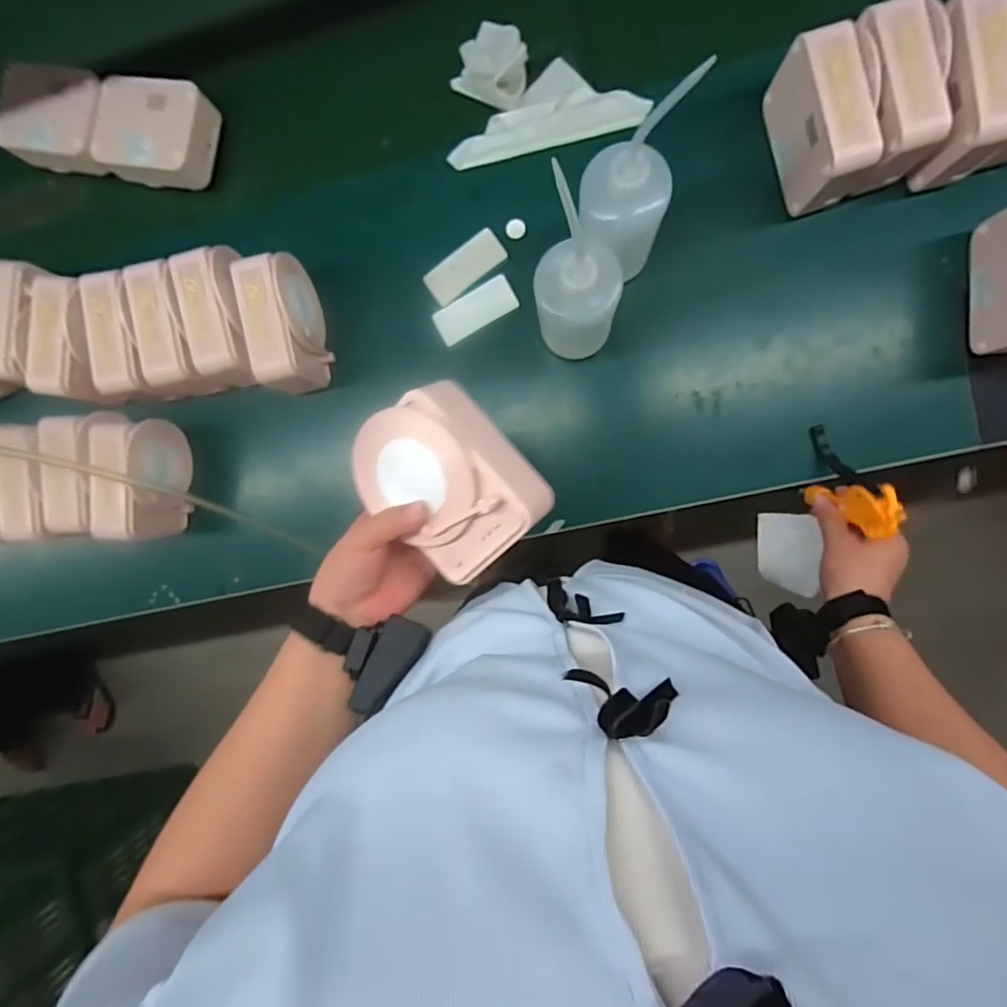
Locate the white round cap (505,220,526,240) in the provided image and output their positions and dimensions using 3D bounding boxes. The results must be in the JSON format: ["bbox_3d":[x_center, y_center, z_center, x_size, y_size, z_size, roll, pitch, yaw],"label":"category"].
[{"bbox_3d":[0.014,-0.306,0.610,0.022,0.006,0.021,0,93,8],"label":"white round cap"}]

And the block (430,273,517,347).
[{"bbox_3d":[-0.031,-0.213,0.607,0.092,0.010,0.039,-28,89,8],"label":"block"}]

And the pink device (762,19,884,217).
[{"bbox_3d":[0.307,-0.360,0.530,0.057,0.114,0.124,-15,90,8],"label":"pink device"}]

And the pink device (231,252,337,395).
[{"bbox_3d":[-0.231,-0.191,0.592,0.062,0.089,0.131,-5,92,8],"label":"pink device"}]

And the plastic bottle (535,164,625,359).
[{"bbox_3d":[0.067,-0.191,0.489,0.073,0.225,0.070,0,93,8],"label":"plastic bottle"}]

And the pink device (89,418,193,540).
[{"bbox_3d":[-0.408,-0.028,0.621,0.054,0.086,0.132,1,93,8],"label":"pink device"}]

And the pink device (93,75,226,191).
[{"bbox_3d":[-0.397,-0.424,0.626,0.119,0.045,0.104,15,94,7],"label":"pink device"}]

